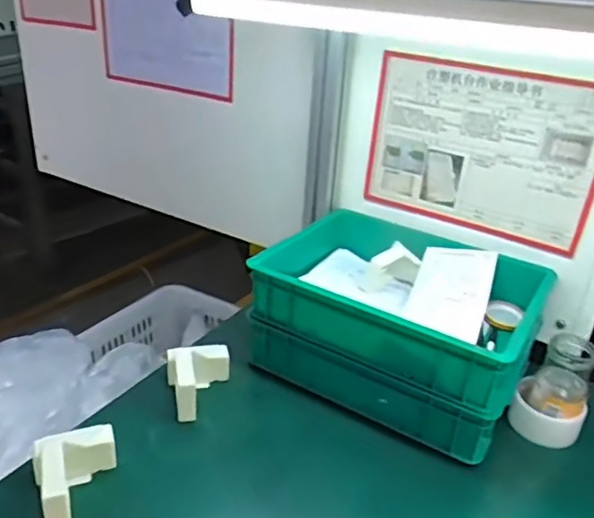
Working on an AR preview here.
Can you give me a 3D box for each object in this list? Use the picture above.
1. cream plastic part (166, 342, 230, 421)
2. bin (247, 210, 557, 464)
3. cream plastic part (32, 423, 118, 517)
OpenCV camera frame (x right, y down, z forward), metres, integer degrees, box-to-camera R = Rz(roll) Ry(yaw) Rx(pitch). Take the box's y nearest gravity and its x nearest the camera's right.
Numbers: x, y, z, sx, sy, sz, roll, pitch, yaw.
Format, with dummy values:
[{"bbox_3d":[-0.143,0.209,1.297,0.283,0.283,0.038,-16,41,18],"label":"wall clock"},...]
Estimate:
[{"bbox_3d":[-0.122,0.149,0.708,0.078,0.054,0.094,0,27,-9],"label":"cream plastic part"},{"bbox_3d":[0.134,0.077,0.770,0.340,0.149,0.253,18,30,25],"label":"bin"},{"bbox_3d":[-0.216,0.213,0.563,0.074,0.058,0.095,-8,29,-23],"label":"cream plastic part"}]

